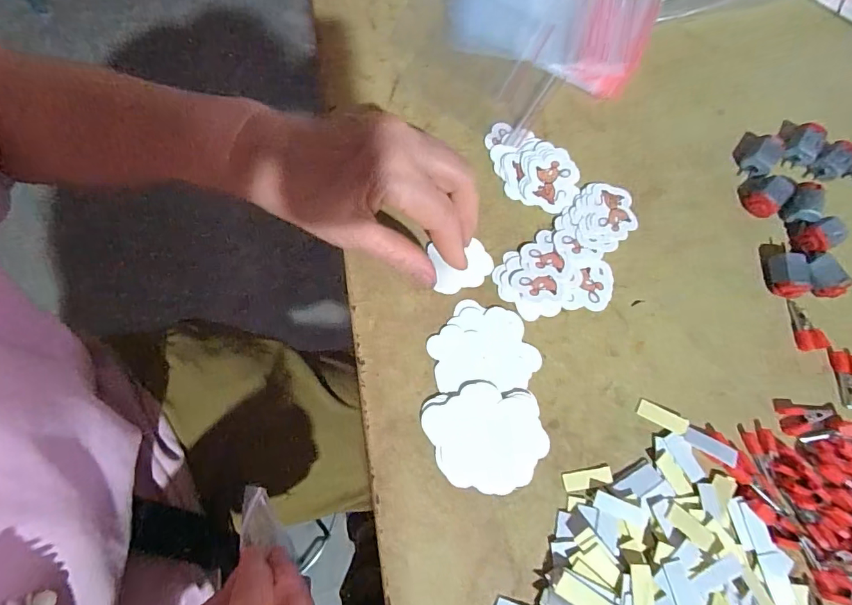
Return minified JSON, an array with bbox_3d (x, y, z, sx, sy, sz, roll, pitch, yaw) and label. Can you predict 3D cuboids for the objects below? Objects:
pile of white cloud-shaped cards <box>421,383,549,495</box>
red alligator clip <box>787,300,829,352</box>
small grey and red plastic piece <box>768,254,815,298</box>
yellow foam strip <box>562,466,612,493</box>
[{"bbox_3d":[0.037,0.079,0.267,0.065,0.004,0.061,-18,75,-7],"label":"pile of white cloud-shaped cards"},{"bbox_3d":[0.245,0.014,0.296,0.016,0.005,0.033,-9,74,-4],"label":"red alligator clip"},{"bbox_3d":[0.238,-0.017,0.300,0.020,0.015,0.028,0,73,-2],"label":"small grey and red plastic piece"},{"bbox_3d":[0.094,0.102,0.264,0.028,0.004,0.010,-9,74,-4],"label":"yellow foam strip"}]

